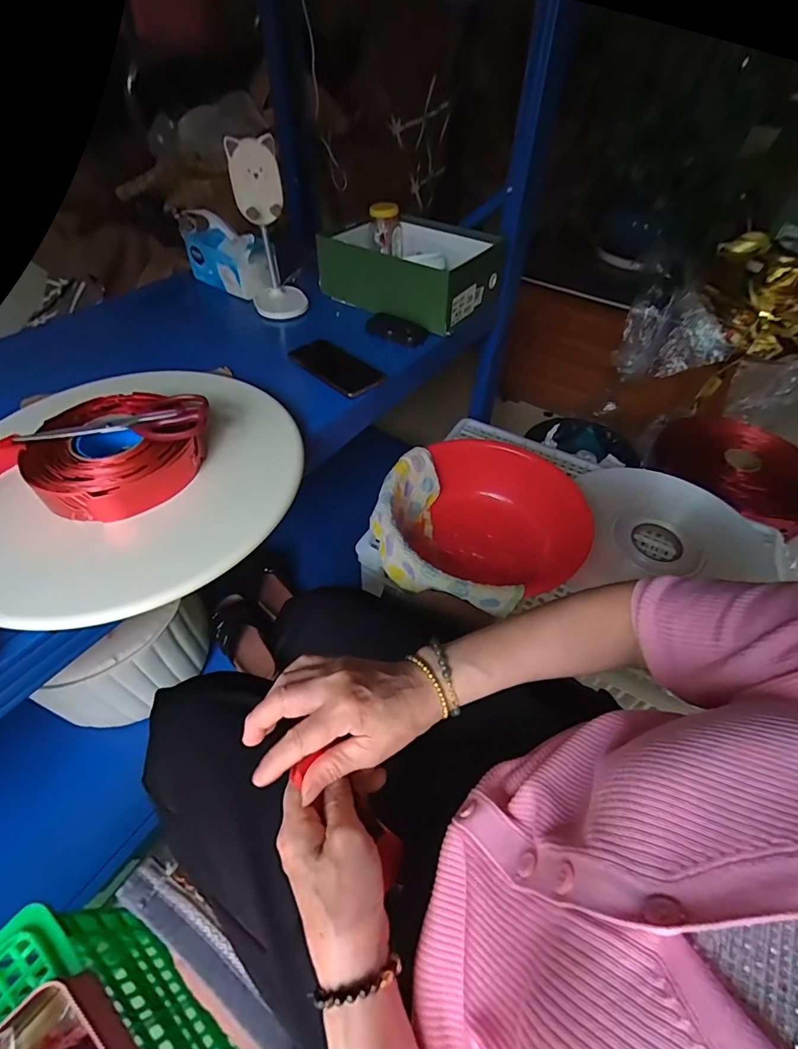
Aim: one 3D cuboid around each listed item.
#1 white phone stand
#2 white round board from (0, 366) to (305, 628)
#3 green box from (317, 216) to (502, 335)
[{"bbox_3d":[-0.232,-0.509,0.785,0.083,0.248,0.103,-8,51,-8],"label":"white phone stand"},{"bbox_3d":[-0.325,-0.070,0.548,0.388,0.022,0.410,1,50,-1],"label":"white round board"},{"bbox_3d":[0.023,-0.506,0.881,0.299,0.104,0.235,31,55,22],"label":"green box"}]

